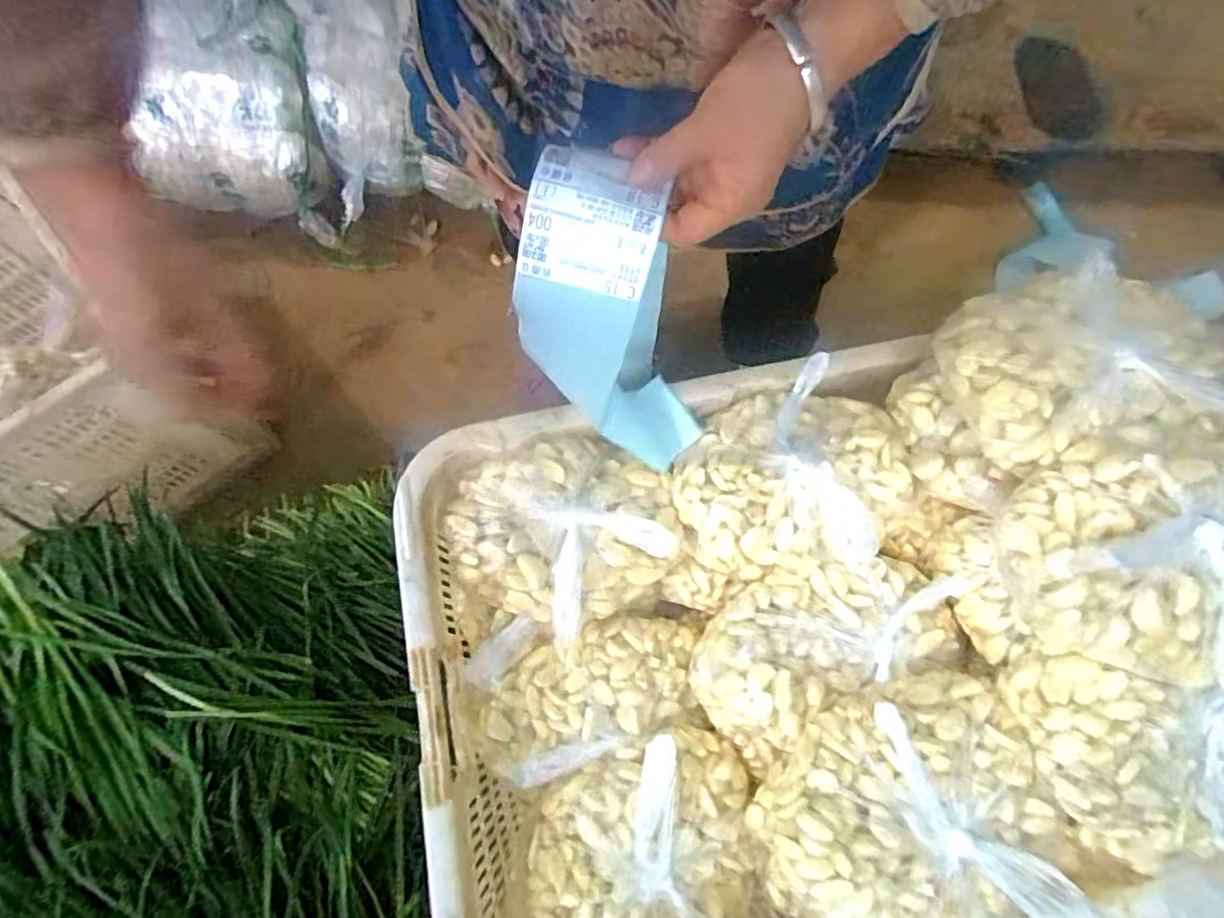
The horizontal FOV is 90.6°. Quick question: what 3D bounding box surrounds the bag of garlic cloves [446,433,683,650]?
[{"bbox_3d":[-0.044,0.074,0.552,0.206,0.089,0.169,-13,72,-6],"label":"bag of garlic cloves"}]

